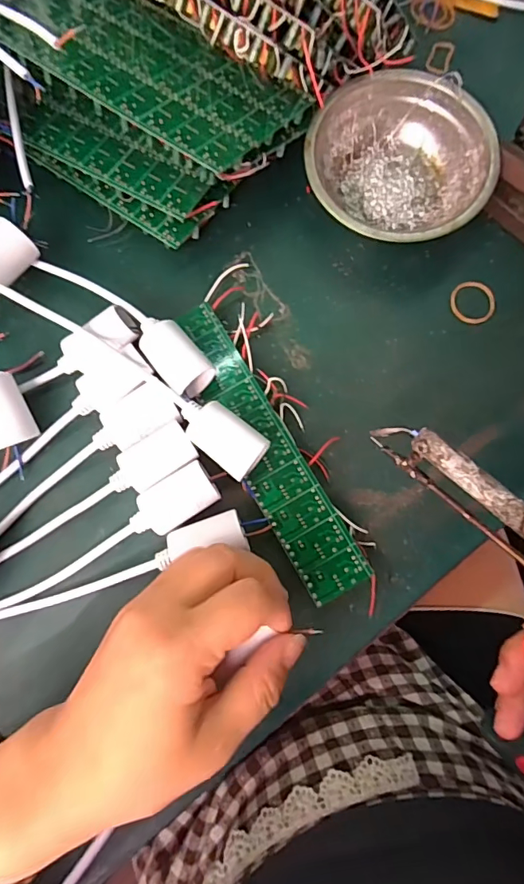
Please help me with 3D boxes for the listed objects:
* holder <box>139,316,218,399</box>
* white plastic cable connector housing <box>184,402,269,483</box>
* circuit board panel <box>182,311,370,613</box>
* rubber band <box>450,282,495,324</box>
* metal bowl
[{"bbox_3d":[-0.056,-0.054,0.296,0.027,0.020,0.053,-40,81,-9],"label":"holder"},{"bbox_3d":[-0.023,-0.002,0.282,0.051,0.025,0.027,39,79,7],"label":"white plastic cable connector housing"},{"bbox_3d":[-0.001,0.002,0.295,0.037,0.004,0.201,-30,78,-3],"label":"circuit board panel"},{"bbox_3d":[0.151,-0.100,0.335,0.030,0.005,0.032,-12,78,-4],"label":"rubber band"},{"bbox_3d":[0.095,-0.192,0.334,0.124,0.044,0.120,0,77,-1],"label":"metal bowl"}]

